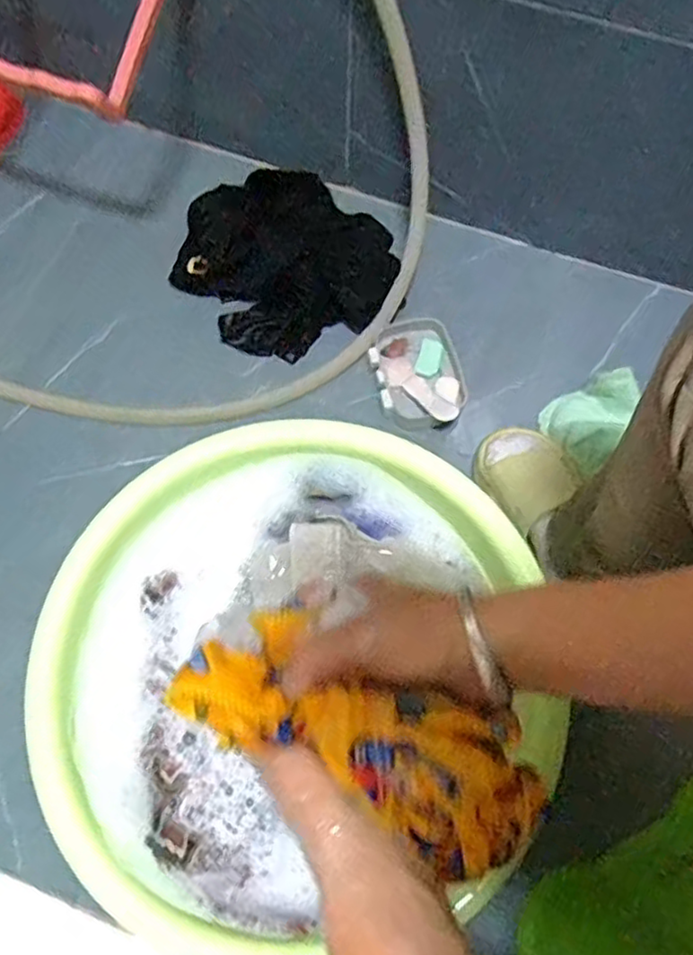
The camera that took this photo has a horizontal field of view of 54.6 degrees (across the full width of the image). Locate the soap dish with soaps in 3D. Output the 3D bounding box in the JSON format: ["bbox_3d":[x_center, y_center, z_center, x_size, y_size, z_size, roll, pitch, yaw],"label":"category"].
[{"bbox_3d":[0.082,-0.121,0.756,0.099,0.031,0.143,-12,71,-5],"label":"soap dish with soaps"}]

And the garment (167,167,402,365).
[{"bbox_3d":[-0.084,-0.259,0.794,0.254,0.070,0.201,42,75,13],"label":"garment"}]

